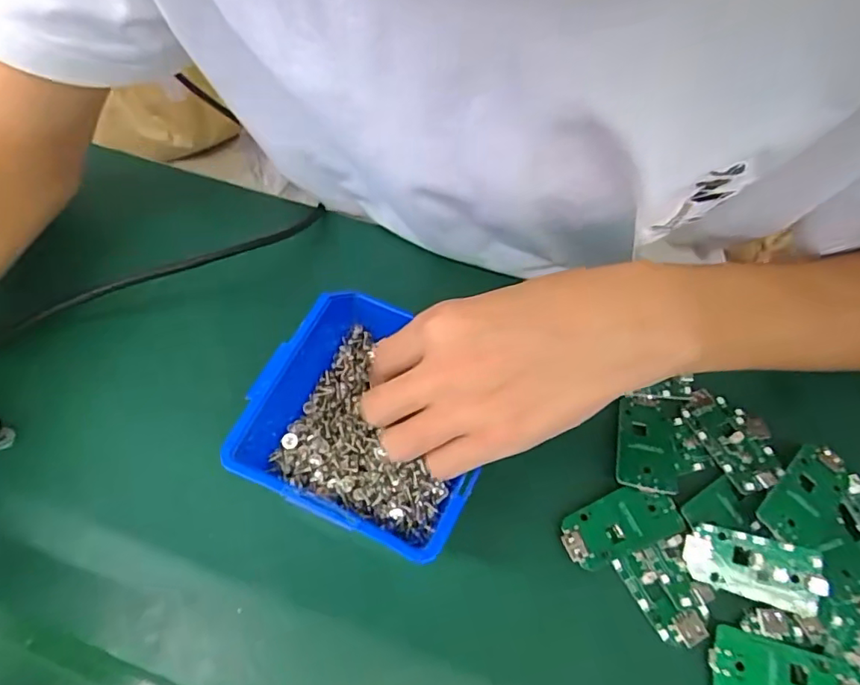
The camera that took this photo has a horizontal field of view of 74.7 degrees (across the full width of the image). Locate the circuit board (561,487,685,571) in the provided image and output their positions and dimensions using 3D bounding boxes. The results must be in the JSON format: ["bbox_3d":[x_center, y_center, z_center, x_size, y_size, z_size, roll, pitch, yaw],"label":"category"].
[{"bbox_3d":[0.100,0.095,0.297,0.062,0.006,0.030,-19,67,-12],"label":"circuit board"}]

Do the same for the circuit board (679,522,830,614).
[{"bbox_3d":[0.164,0.113,0.284,0.064,0.004,0.031,15,81,14],"label":"circuit board"}]

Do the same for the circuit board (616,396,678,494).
[{"bbox_3d":[0.121,0.057,0.318,0.031,0.006,0.056,11,50,4],"label":"circuit board"}]

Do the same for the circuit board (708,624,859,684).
[{"bbox_3d":[0.167,0.159,0.263,0.064,0.010,0.032,17,65,5],"label":"circuit board"}]

